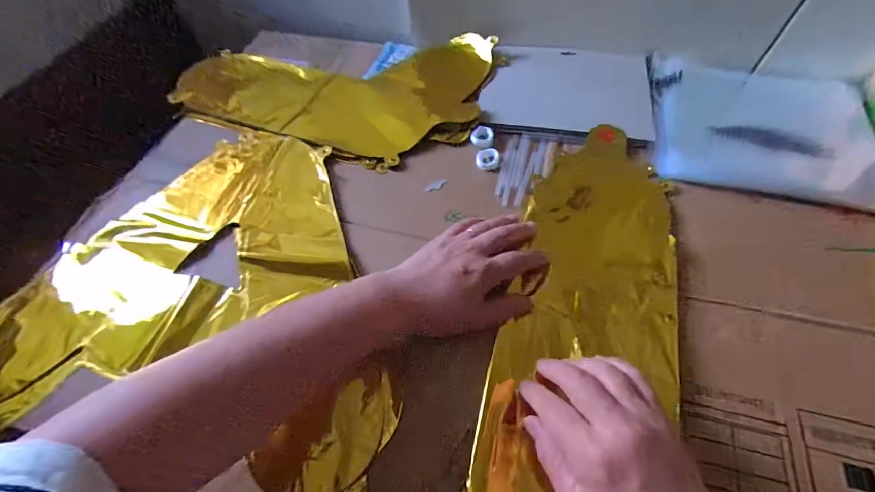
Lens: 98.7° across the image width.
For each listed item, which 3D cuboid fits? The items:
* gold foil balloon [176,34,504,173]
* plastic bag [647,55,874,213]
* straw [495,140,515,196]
[{"bbox_3d":[-0.140,-0.227,0.507,0.411,0.016,0.240,16,62,13],"label":"gold foil balloon"},{"bbox_3d":[0.358,-0.140,0.430,0.235,0.043,0.232,17,54,16],"label":"plastic bag"},{"bbox_3d":[0.077,-0.091,0.425,0.007,0.004,0.082,13,61,11],"label":"straw"}]

